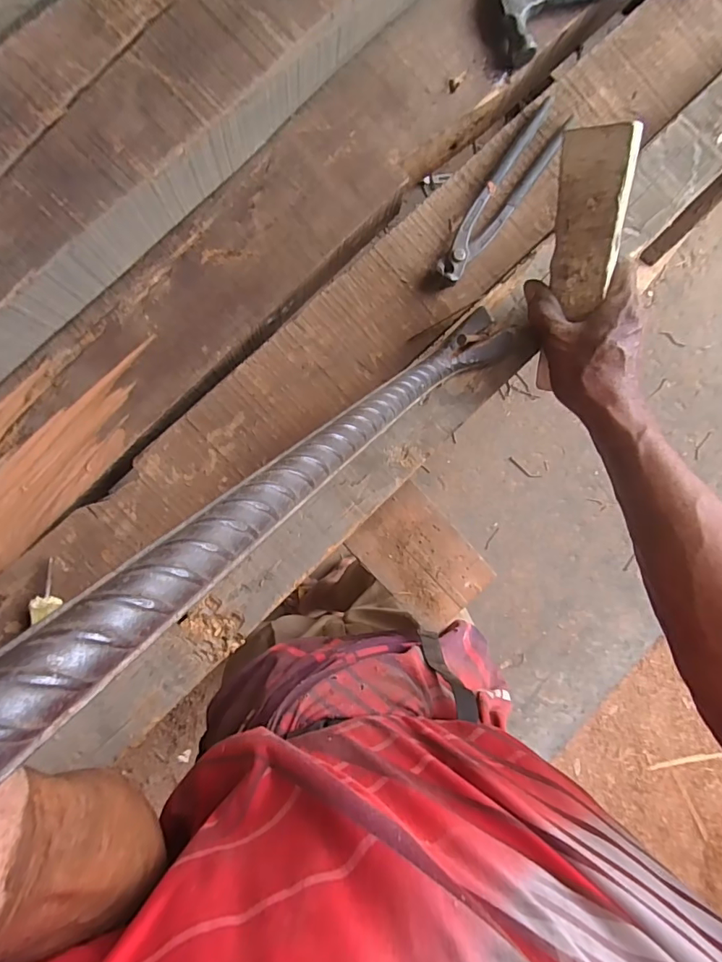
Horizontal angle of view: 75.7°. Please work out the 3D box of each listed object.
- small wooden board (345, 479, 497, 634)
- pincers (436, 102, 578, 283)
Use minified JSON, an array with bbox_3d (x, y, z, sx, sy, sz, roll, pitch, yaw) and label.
[{"bbox_3d":[0.072,0.093,0.553,0.108,0.007,0.155,-43,93,-6],"label":"small wooden board"},{"bbox_3d":[0.139,-0.289,0.467,0.042,0.020,0.207,36,84,-4],"label":"pincers"}]

